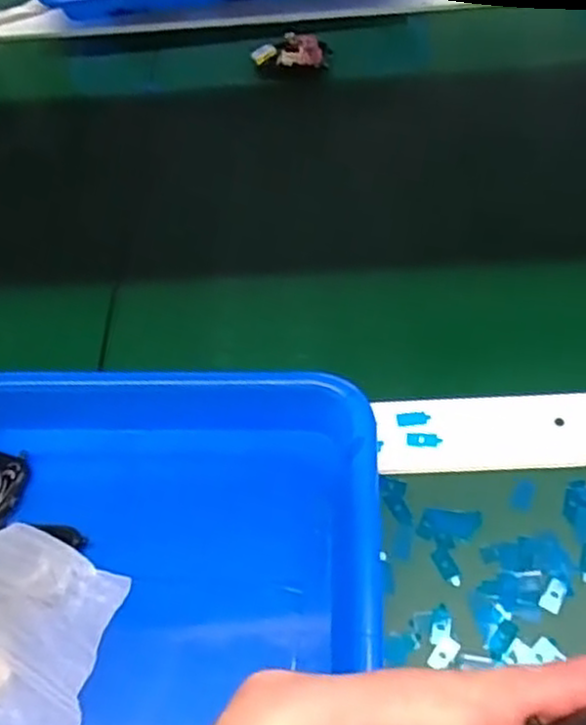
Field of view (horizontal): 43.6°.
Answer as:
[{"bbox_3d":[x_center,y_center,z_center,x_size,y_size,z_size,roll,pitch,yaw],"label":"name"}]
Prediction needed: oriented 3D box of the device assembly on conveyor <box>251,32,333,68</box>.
[{"bbox_3d":[-0.001,-0.244,0.574,0.059,0.016,0.022,1,53,5],"label":"device assembly on conveyor"}]

